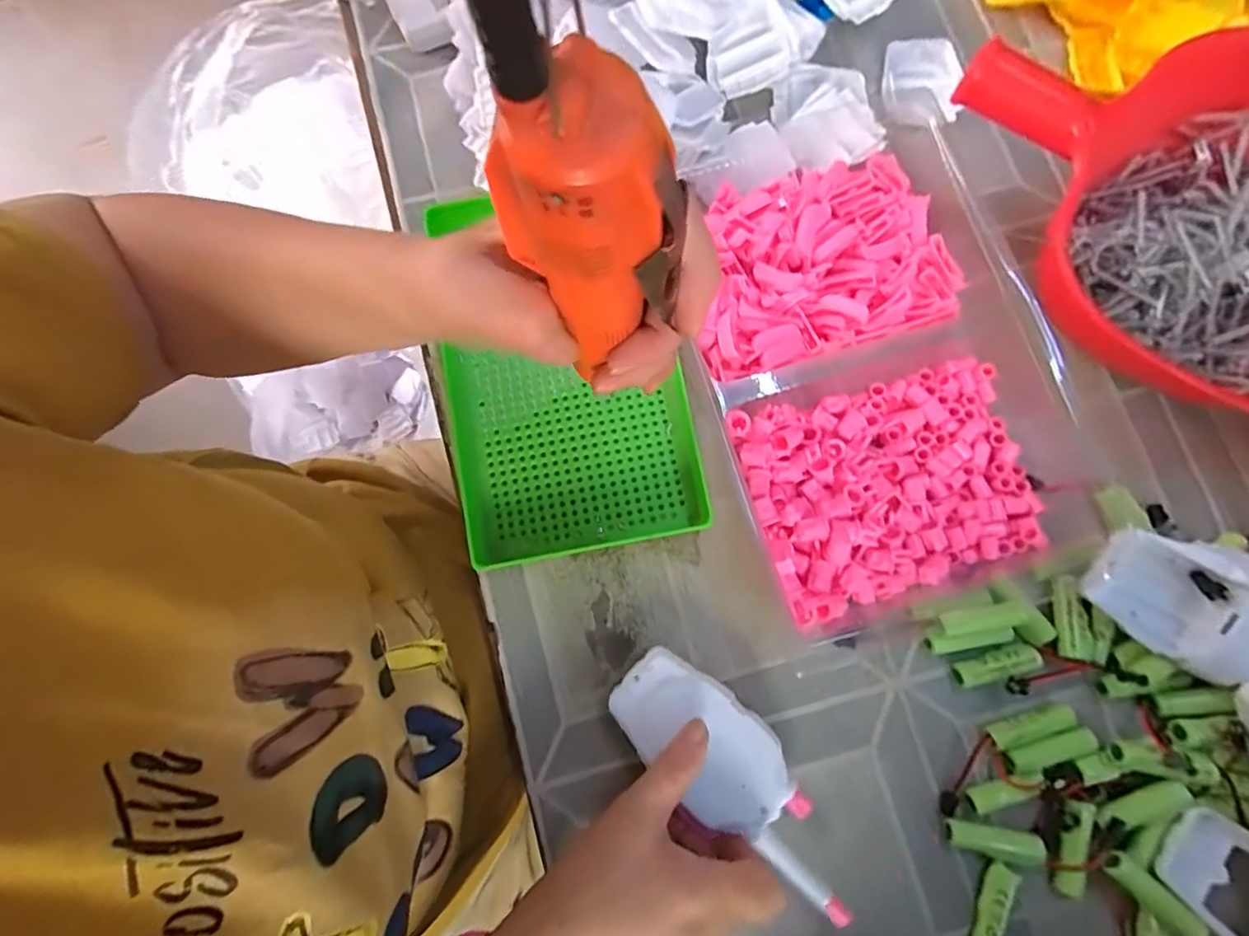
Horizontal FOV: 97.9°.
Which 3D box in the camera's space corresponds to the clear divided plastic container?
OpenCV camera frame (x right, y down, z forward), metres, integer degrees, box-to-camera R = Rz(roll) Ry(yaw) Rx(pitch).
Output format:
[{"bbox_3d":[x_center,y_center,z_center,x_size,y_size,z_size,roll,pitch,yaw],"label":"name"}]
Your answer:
[{"bbox_3d":[0.168,-0.078,0.361,0.245,0.043,0.329,-17,80,-3],"label":"clear divided plastic container"}]

